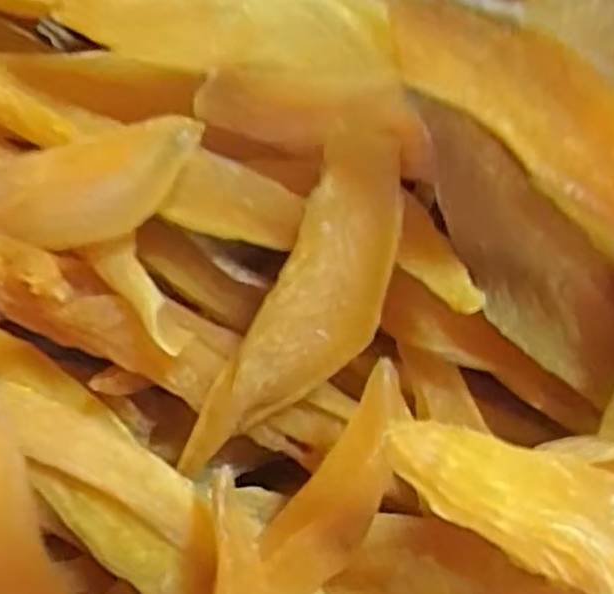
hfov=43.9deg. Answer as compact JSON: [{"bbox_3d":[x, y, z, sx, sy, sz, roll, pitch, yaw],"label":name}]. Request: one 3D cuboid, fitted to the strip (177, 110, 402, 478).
[{"bbox_3d":[0.000,0.004,0.117,0.019,0.066,0.006,11,38,-24],"label":"strip"}]

